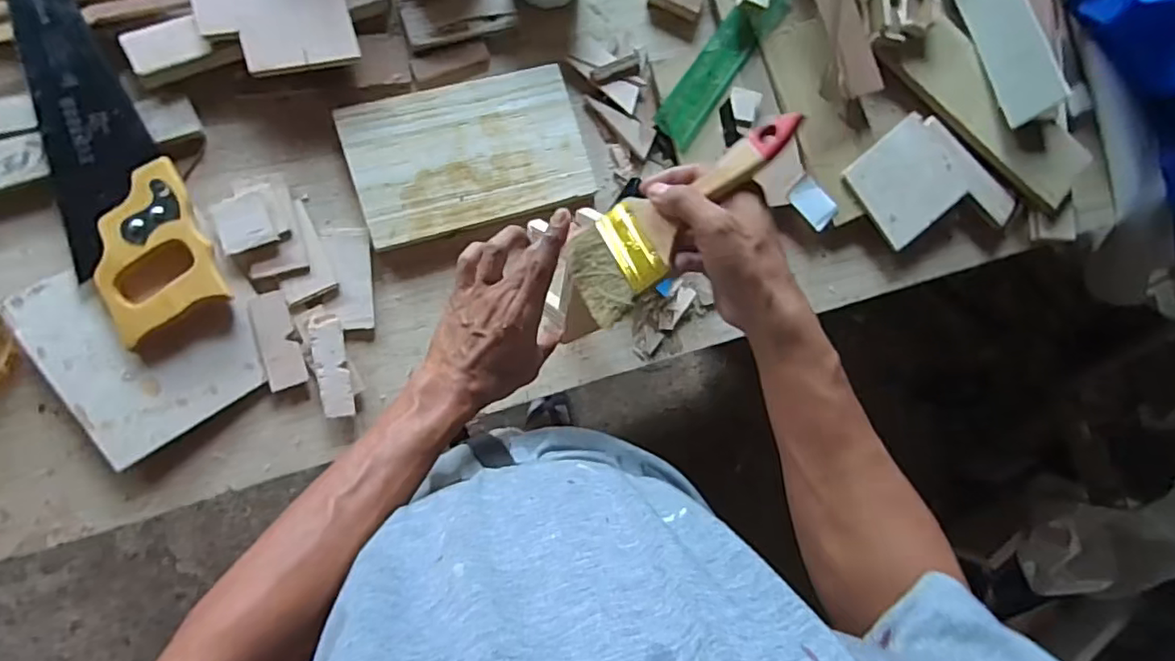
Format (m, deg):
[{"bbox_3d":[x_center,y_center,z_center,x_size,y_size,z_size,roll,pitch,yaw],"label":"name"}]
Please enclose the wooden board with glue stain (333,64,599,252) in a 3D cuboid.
[{"bbox_3d":[-0.118,-0.181,0.609,0.231,0.011,0.143,-17,89,-14],"label":"wooden board with glue stain"}]

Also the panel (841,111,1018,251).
[{"bbox_3d":[0.404,-0.166,0.700,0.171,0.011,0.163,-37,93,-13],"label":"panel"}]

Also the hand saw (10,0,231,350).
[{"bbox_3d":[-0.446,-0.188,0.539,0.097,0.035,0.397,-24,90,-14],"label":"hand saw"}]

